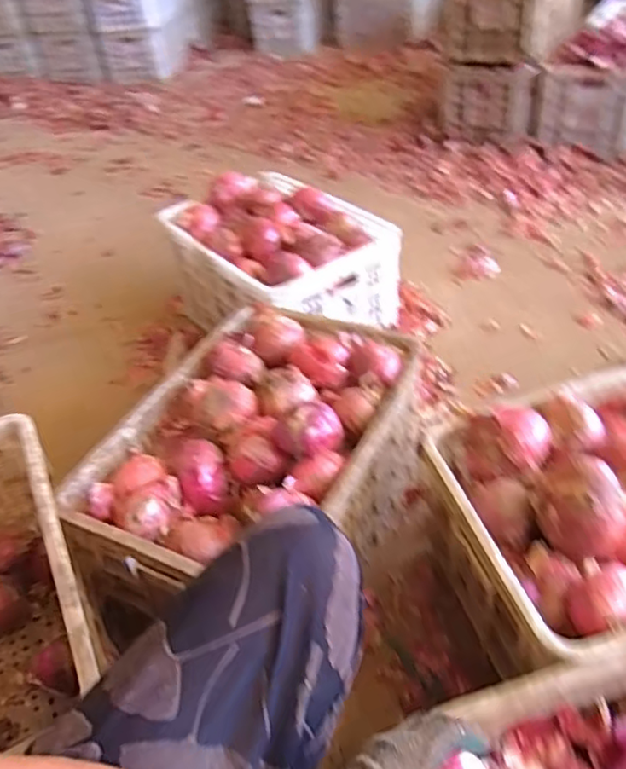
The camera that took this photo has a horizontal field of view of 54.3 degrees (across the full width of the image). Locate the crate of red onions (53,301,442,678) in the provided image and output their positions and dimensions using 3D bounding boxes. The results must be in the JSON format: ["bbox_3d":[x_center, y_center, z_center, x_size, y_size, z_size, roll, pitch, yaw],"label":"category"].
[{"bbox_3d":[-0.066,0.144,0.993,0.390,0.328,0.509,12,46,20],"label":"crate of red onions"}]

